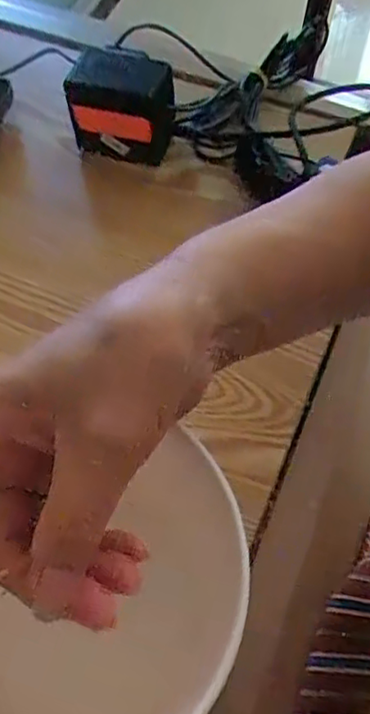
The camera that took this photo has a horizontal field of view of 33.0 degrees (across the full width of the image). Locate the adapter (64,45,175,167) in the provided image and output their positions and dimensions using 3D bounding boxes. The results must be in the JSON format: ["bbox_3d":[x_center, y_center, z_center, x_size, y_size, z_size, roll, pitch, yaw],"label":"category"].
[{"bbox_3d":[-0.052,-0.201,0.508,0.083,0.087,0.044,12,61,7],"label":"adapter"}]

